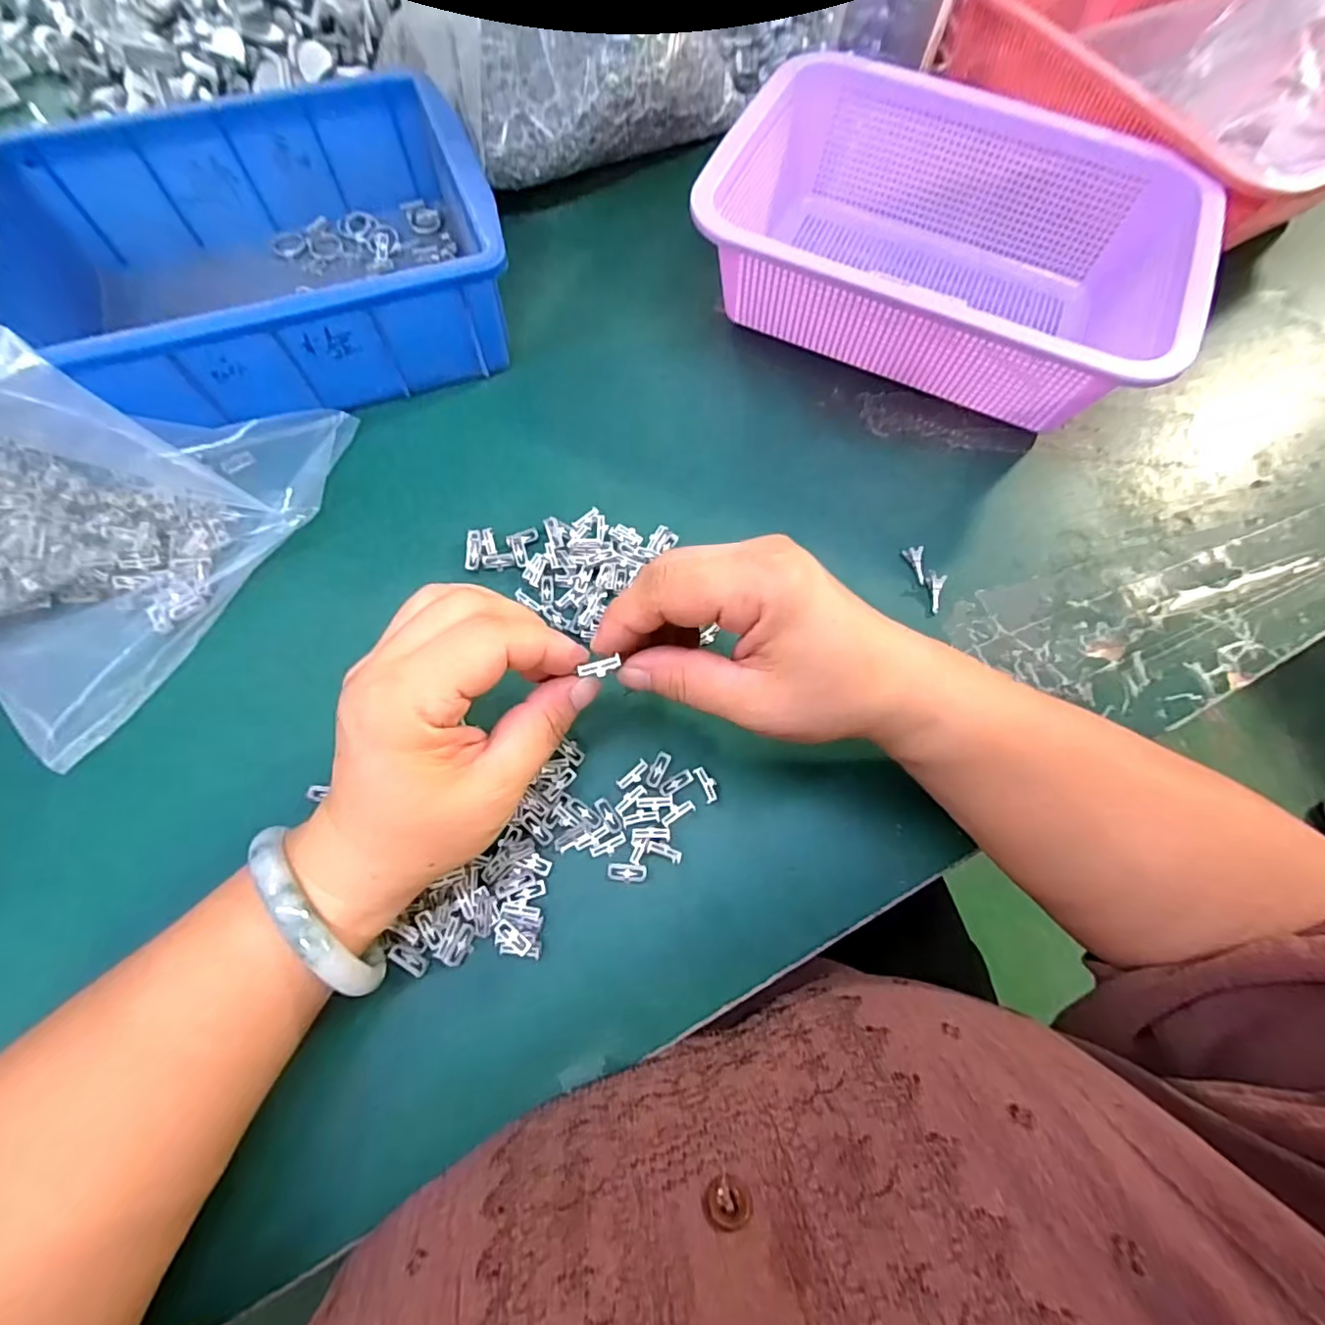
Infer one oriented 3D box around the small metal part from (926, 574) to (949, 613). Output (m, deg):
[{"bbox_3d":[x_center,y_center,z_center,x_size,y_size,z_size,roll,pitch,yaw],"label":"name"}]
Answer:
[{"bbox_3d":[0.144,-0.036,0.310,0.008,0.004,0.020,2,89,-2],"label":"small metal part"}]

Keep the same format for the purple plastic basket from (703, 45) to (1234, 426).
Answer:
[{"bbox_3d":[0.164,-0.247,0.355,0.257,0.077,0.185,25,70,7],"label":"purple plastic basket"}]

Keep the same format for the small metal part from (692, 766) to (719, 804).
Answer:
[{"bbox_3d":[0.021,0.056,0.270,0.008,0.005,0.017,-23,72,-11],"label":"small metal part"}]

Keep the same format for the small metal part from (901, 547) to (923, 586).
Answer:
[{"bbox_3d":[0.136,-0.053,0.315,0.008,0.007,0.021,-7,70,-5],"label":"small metal part"}]

